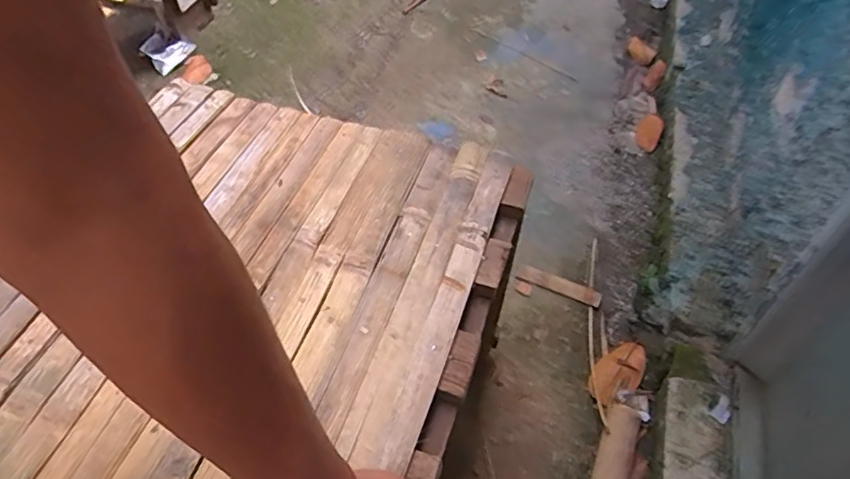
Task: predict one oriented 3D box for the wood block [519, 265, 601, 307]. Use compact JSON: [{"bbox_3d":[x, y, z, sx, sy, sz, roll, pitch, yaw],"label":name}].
[{"bbox_3d":[0.248,0.088,1.027,0.150,0.009,0.035,20,54,15],"label":"wood block"}]

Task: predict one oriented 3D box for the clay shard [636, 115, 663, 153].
[{"bbox_3d":[0.523,-0.254,1.295,0.052,0.022,0.108,21,54,16],"label":"clay shard"}]

